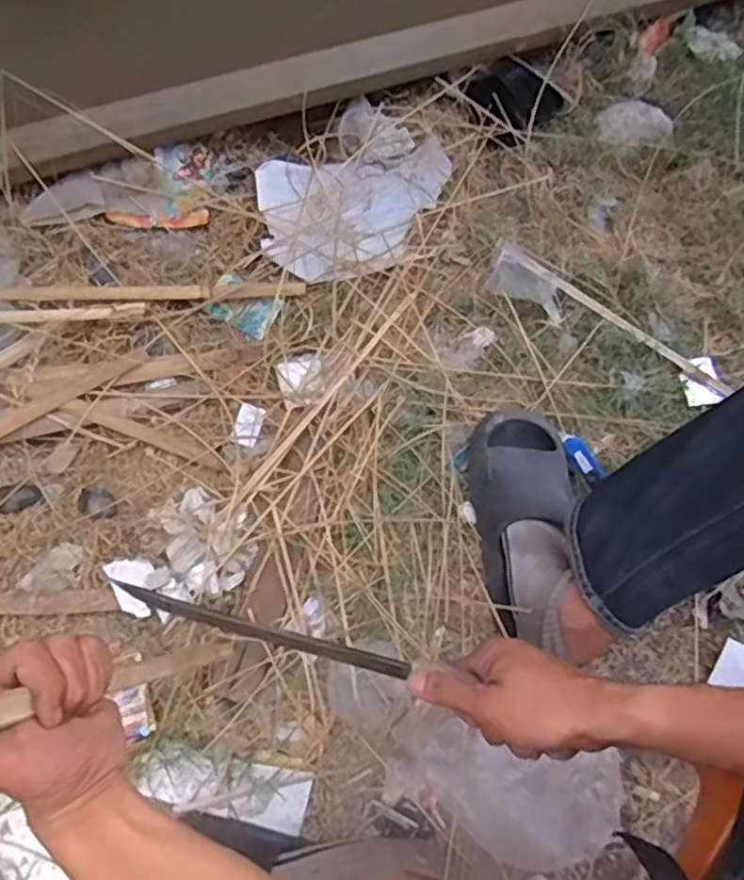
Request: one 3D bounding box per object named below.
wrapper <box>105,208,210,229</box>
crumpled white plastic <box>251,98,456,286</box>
[{"bbox_3d":[-0.297,-0.308,0.927,0.136,0.010,0.022,-3,70,-2],"label":"wrapper"},{"bbox_3d":[-0.029,-0.345,0.928,0.275,0.032,0.231,-36,75,-13],"label":"crumpled white plastic"}]

